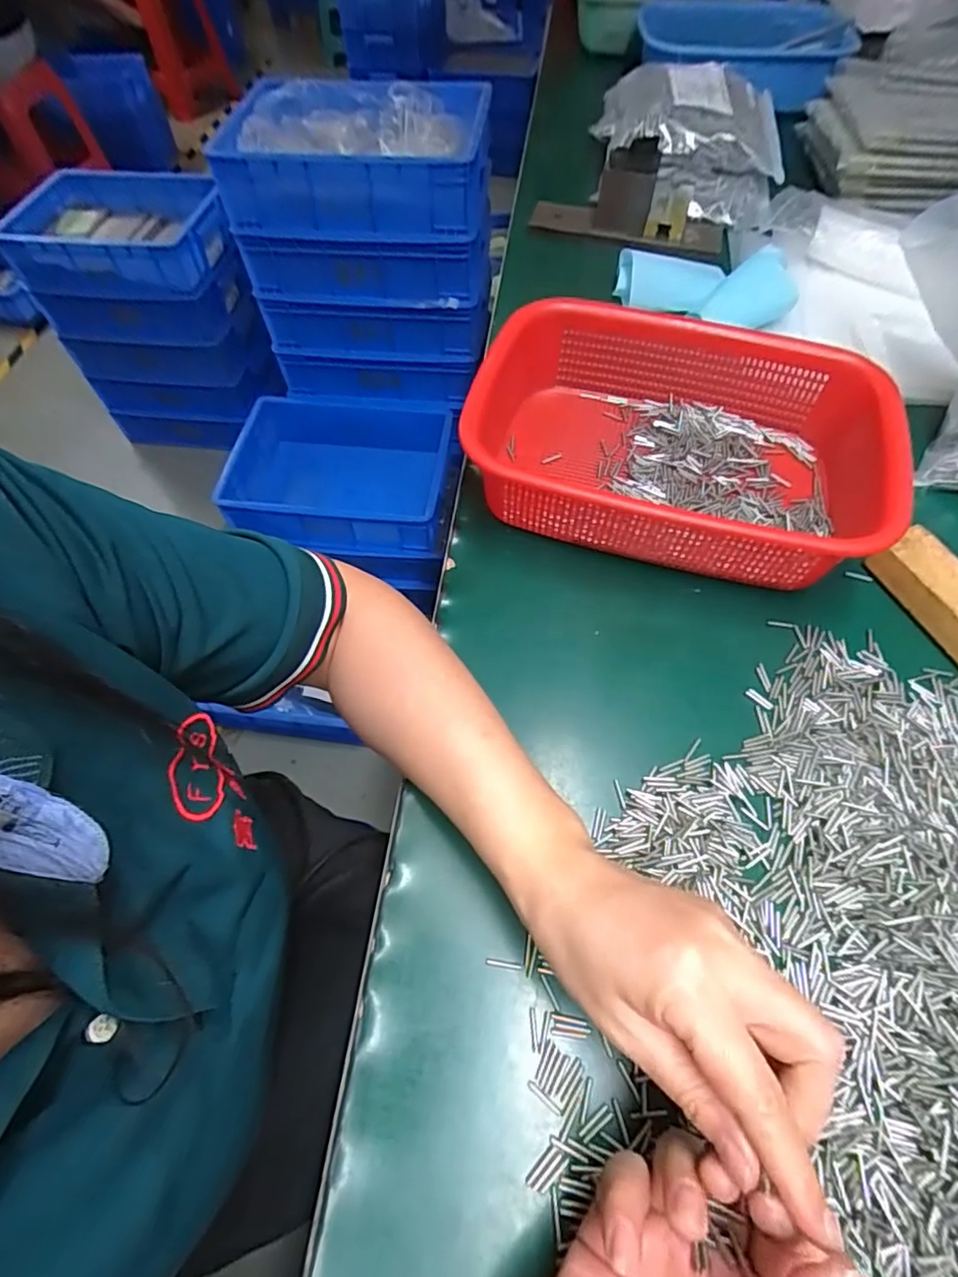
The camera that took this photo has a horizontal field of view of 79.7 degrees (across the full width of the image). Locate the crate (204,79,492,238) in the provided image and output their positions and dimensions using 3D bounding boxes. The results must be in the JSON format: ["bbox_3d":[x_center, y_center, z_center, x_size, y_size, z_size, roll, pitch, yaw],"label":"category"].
[{"bbox_3d":[-0.188,-0.804,0.944,0.401,0.112,0.344,3,60,4],"label":"crate"}]

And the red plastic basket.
[{"bbox_3d":[0.140,-0.147,0.426,0.261,0.077,0.210,11,61,9],"label":"red plastic basket"}]

